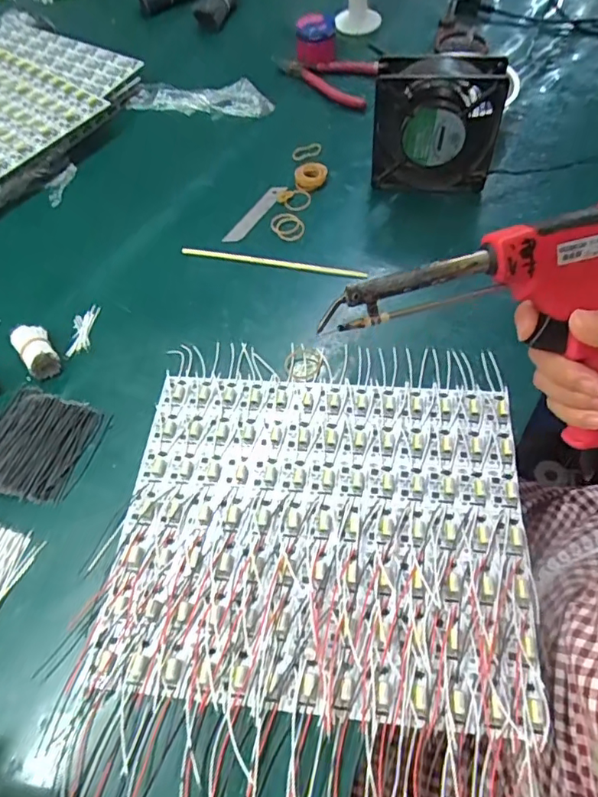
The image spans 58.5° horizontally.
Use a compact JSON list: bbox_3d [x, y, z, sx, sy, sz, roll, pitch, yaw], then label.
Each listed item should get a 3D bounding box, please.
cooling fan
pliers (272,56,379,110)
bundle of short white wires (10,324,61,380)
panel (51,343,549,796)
[{"bbox_3d":[0.139,-0.280,0.549,0.124,0.121,0.045,6,58,9],"label":"cooling fan"},{"bbox_3d":[0.025,-0.442,0.734,0.156,0.022,0.104,16,64,9],"label":"pliers"},{"bbox_3d":[-0.241,-0.045,0.490,0.028,0.022,0.053,-33,66,-15],"label":"bundle of short white wires"},{"bbox_3d":[0.010,0.107,0.378,0.290,0.011,0.354,4,57,7],"label":"panel"}]

